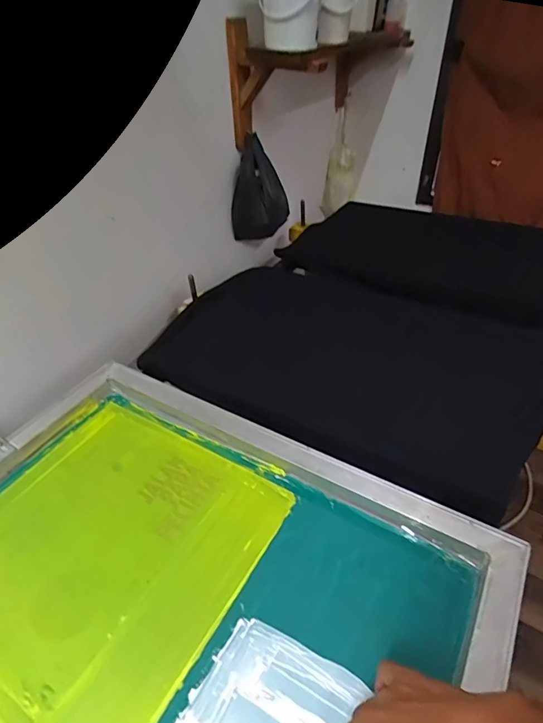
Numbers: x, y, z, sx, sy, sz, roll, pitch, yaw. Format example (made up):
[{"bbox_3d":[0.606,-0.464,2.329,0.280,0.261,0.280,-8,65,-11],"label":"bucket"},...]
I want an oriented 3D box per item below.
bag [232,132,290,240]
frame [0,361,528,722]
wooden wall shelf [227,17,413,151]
[{"bbox_3d":[-0.029,-0.433,1.133,0.133,0.236,0.095,-22,45,-22],"label":"bag"},{"bbox_3d":[-0.117,0.240,0.485,0.644,0.034,0.467,20,46,25],"label":"frame"},{"bbox_3d":[0.147,-0.726,1.113,0.234,0.222,0.587,22,46,27],"label":"wooden wall shelf"}]

